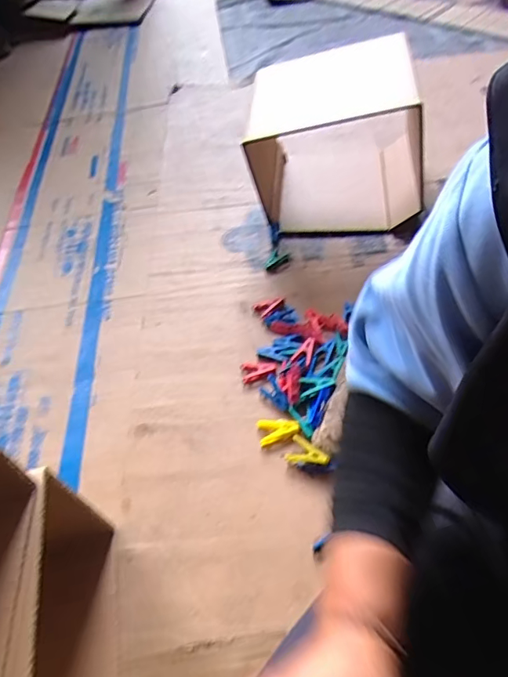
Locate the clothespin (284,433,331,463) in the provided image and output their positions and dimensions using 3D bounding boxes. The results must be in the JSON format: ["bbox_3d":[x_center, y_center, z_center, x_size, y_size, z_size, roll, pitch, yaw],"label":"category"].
[{"bbox_3d":[0.067,0.153,0.636,0.037,0.007,0.062,-48,40,-13],"label":"clothespin"}]

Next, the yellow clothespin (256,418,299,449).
[{"bbox_3d":[0.033,0.125,0.677,0.055,0.016,0.041,-13,50,-5],"label":"yellow clothespin"}]

